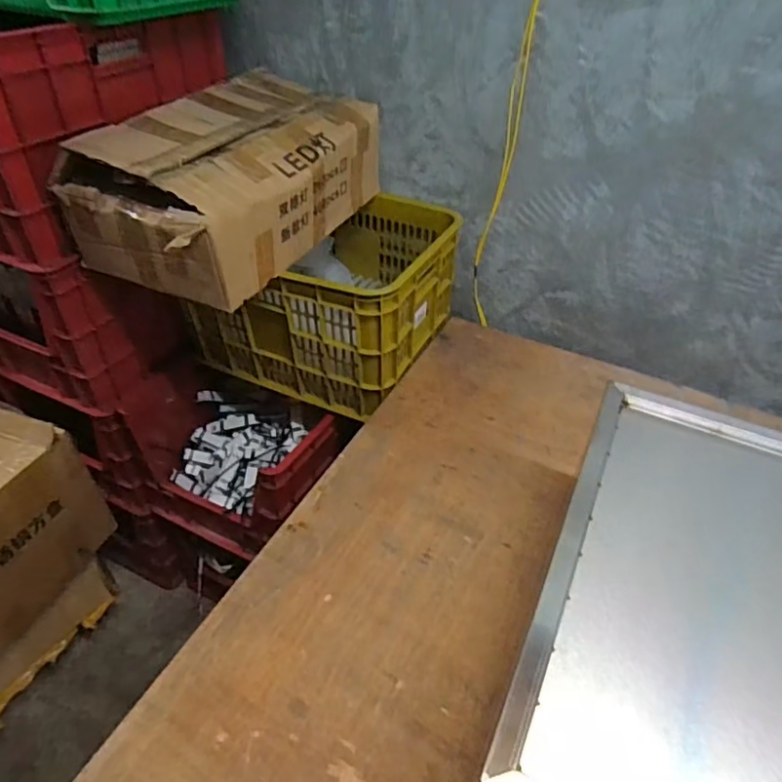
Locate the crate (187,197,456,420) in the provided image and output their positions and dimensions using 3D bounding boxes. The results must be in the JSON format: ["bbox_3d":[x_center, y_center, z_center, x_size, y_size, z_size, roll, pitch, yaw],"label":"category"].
[{"bbox_3d":[-0.121,-0.210,1.203,0.439,0.289,0.406,20,44,19],"label":"crate"}]

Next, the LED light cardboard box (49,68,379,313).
[{"bbox_3d":[-0.268,-0.389,1.022,0.303,0.200,0.520,19,44,18],"label":"LED light cardboard box"}]

